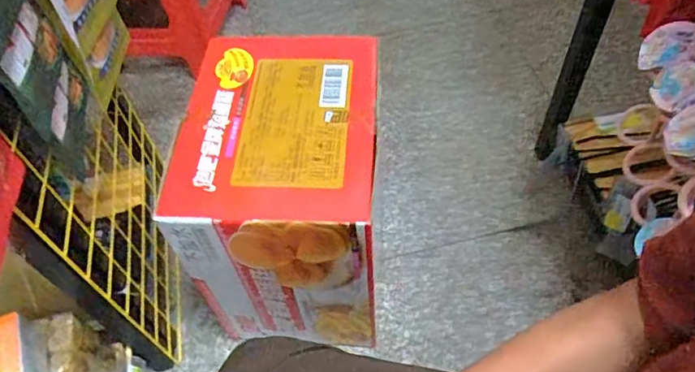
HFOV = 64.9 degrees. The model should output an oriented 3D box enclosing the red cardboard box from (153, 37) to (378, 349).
[{"bbox_3d":[-0.078,0.005,0.829,0.240,0.341,0.327,2,55,6],"label":"red cardboard box"}]

